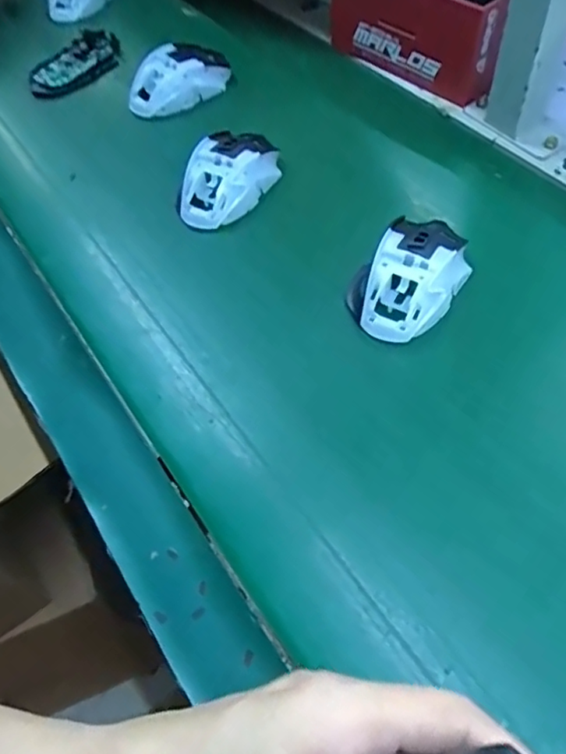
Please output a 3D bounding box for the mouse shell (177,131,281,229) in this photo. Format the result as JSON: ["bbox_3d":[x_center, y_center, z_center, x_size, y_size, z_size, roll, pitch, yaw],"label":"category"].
[{"bbox_3d":[-0.044,-0.174,0.498,0.061,0.038,0.114,21,61,18],"label":"mouse shell"}]

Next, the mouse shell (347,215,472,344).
[{"bbox_3d":[0.092,-0.075,0.422,0.067,0.034,0.101,34,65,24],"label":"mouse shell"}]

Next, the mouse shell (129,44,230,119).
[{"bbox_3d":[-0.106,-0.302,0.585,0.114,0.039,0.063,-33,60,-16],"label":"mouse shell"}]

